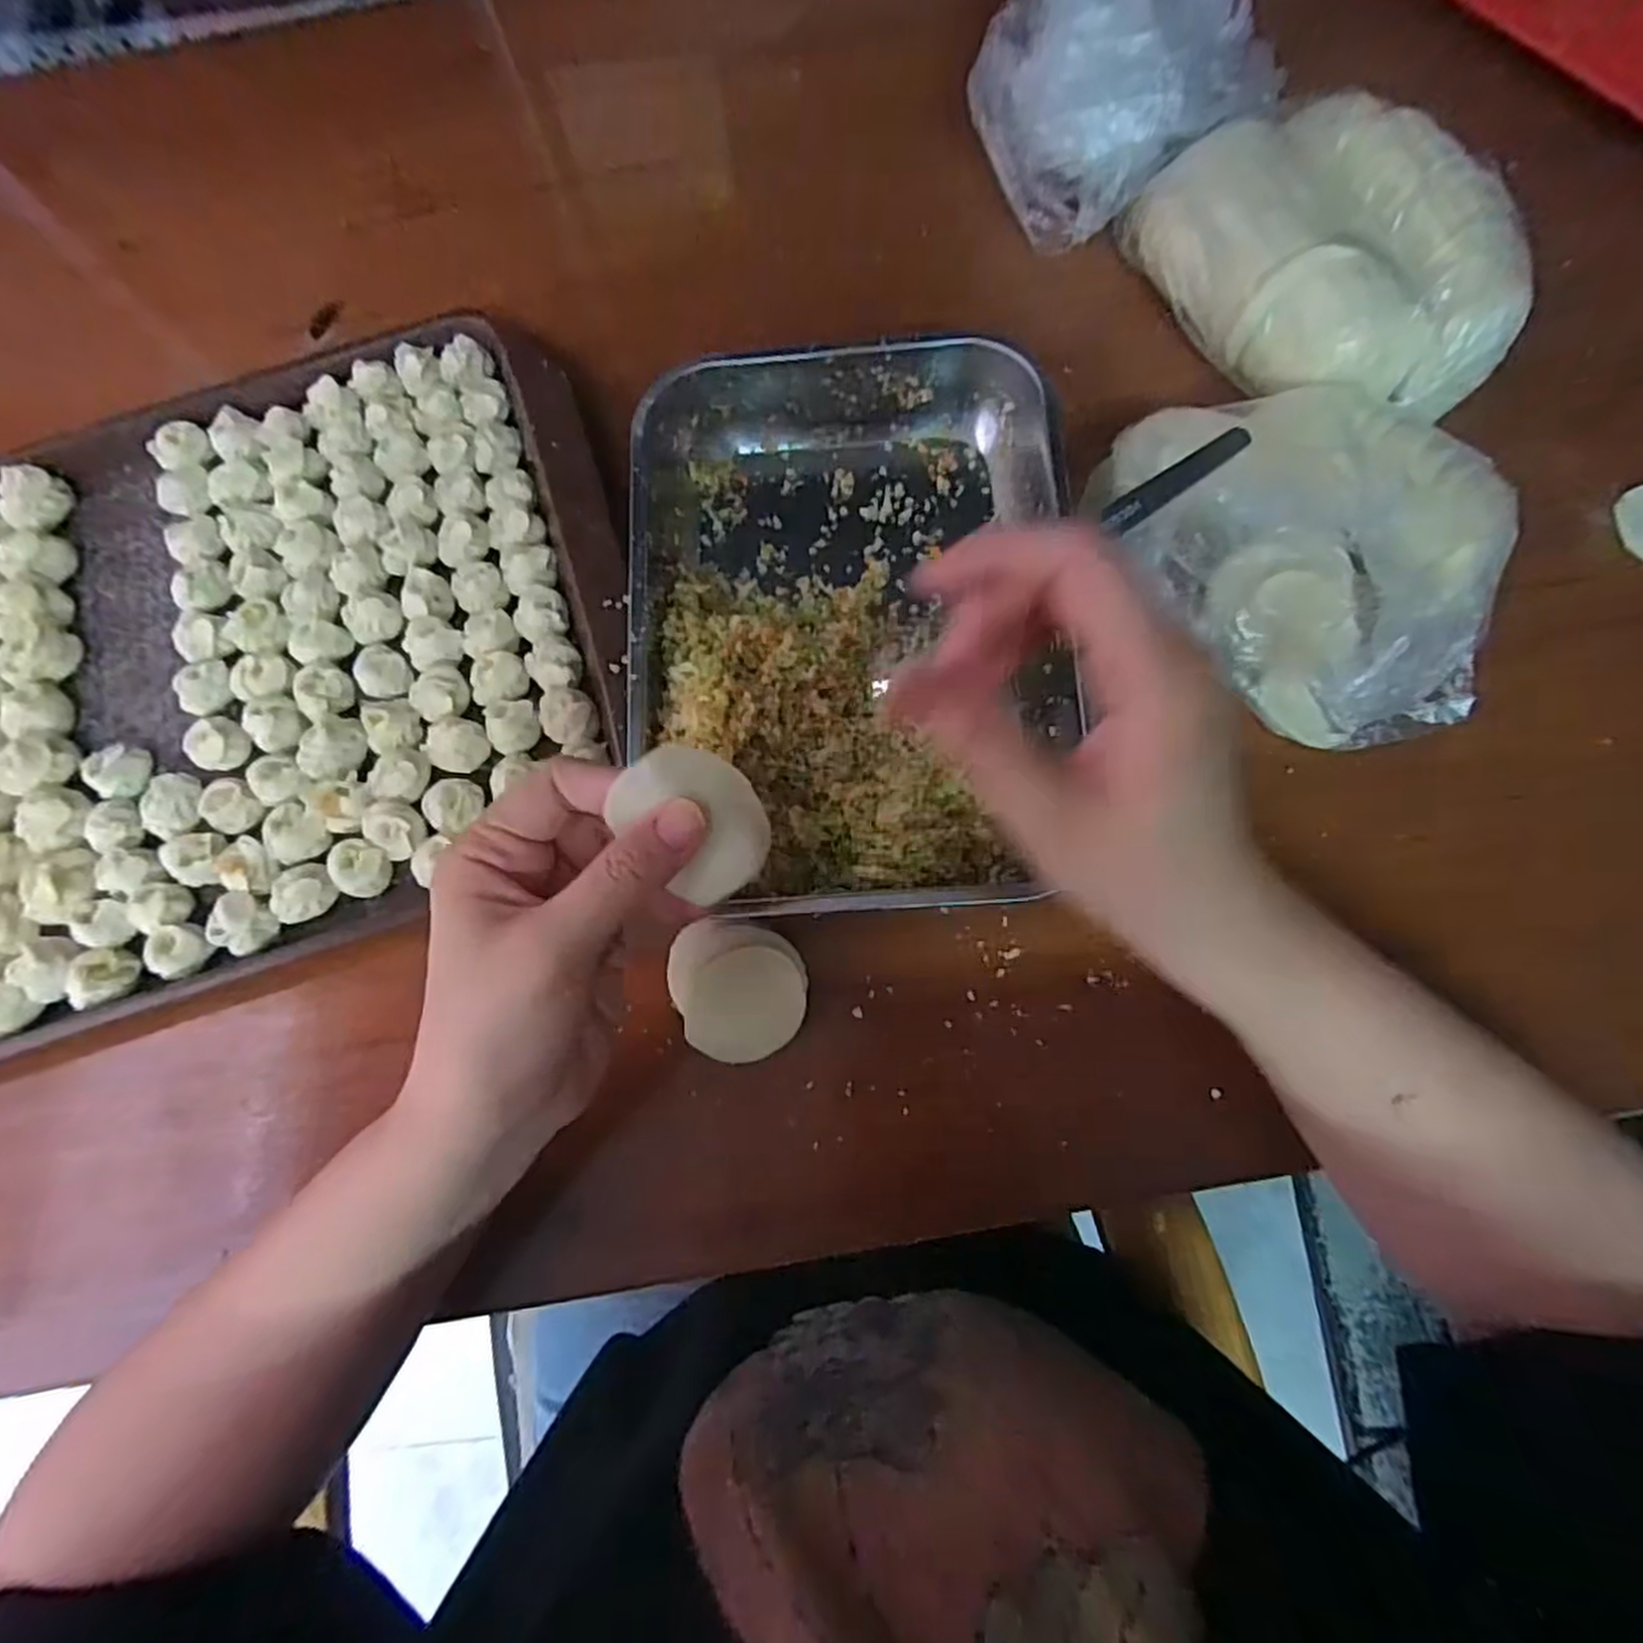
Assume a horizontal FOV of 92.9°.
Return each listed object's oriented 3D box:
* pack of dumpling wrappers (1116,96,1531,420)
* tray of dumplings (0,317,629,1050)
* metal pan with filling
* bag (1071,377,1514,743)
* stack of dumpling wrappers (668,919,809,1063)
[{"bbox_3d":[0.231,-0.254,0.361,0.107,0.060,0.158,-30,76,-4],"label":"pack of dumpling wrappers"},{"bbox_3d":[-0.297,-0.073,0.359,0.396,0.031,0.280,-18,77,-3],"label":"tray of dumplings"},{"bbox_3d":[0.009,-0.088,0.339,0.177,0.044,0.249,-1,76,3],"label":"metal pan with filling"},{"bbox_3d":[0.207,-0.119,0.320,0.137,0.063,0.178,-31,77,-4],"label":"bag"},{"bbox_3d":[-0.036,0.069,0.318,0.058,0.023,0.051,10,77,5],"label":"stack of dumpling wrappers"}]

